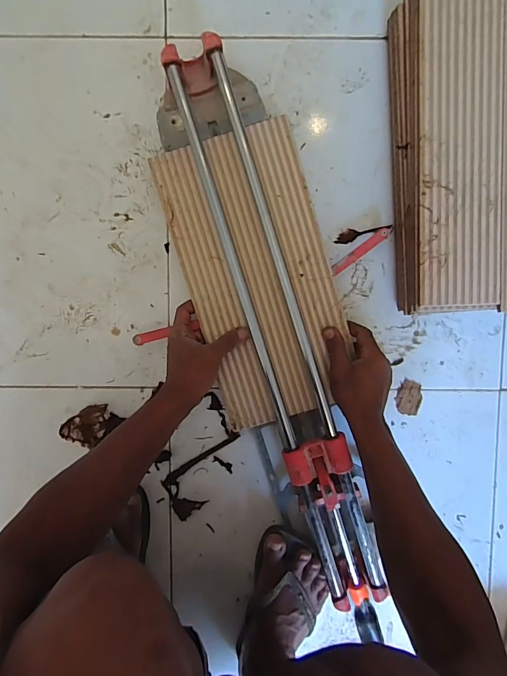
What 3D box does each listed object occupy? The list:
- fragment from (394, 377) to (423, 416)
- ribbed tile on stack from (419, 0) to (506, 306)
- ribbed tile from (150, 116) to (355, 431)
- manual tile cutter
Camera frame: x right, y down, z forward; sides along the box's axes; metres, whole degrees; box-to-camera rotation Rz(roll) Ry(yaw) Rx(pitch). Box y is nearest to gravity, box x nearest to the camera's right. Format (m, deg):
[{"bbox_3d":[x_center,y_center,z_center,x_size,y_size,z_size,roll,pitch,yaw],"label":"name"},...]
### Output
[{"bbox_3d":[0.234,0.090,0.567,0.038,0.004,0.051,14,94,-1],"label":"fragment"},{"bbox_3d":[0.255,-0.238,0.463,0.102,0.006,0.389,-2,94,0],"label":"ribbed tile on stack"},{"bbox_3d":[0.010,-0.082,0.528,0.202,0.007,0.388,-17,94,1],"label":"ribbed tile"},{"bbox_3d":[0.046,0.011,0.519,0.136,0.089,0.788,-18,94,1],"label":"manual tile cutter"}]

